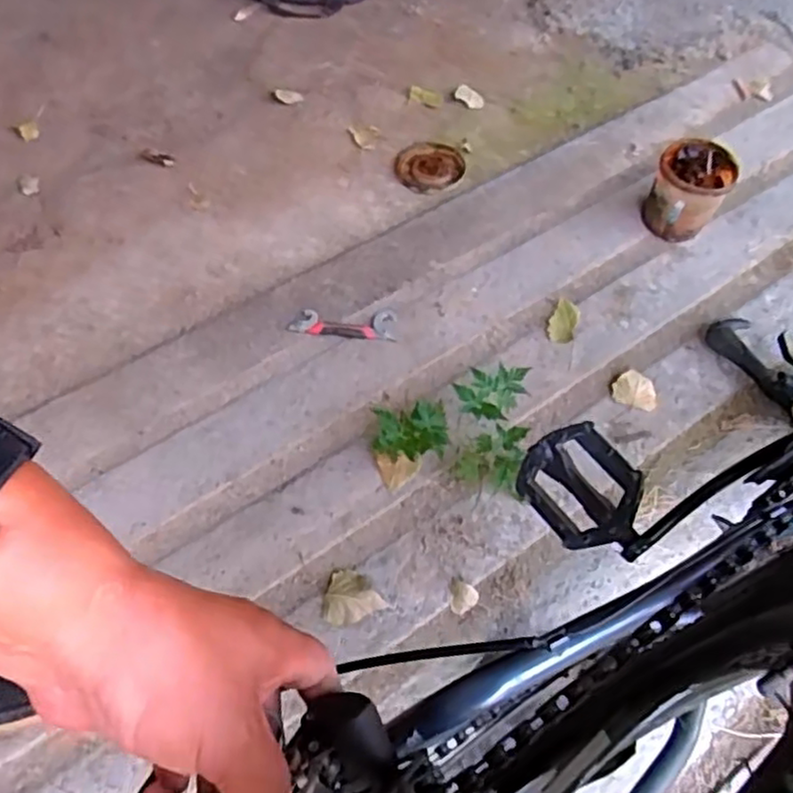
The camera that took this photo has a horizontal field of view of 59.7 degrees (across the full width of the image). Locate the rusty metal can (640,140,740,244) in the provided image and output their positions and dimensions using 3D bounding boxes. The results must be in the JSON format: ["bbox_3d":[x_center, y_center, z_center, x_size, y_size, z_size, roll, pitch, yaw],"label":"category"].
[{"bbox_3d":[0.493,-0.348,1.178,0.122,0.128,0.114,24,65,10],"label":"rusty metal can"}]

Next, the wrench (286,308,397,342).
[{"bbox_3d":[-0.086,-0.118,1.096,0.166,0.010,0.059,6,60,1],"label":"wrench"}]

